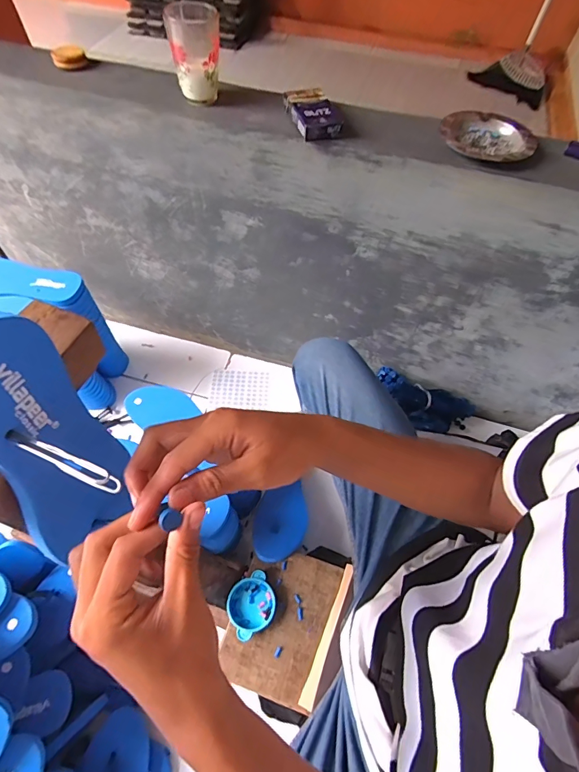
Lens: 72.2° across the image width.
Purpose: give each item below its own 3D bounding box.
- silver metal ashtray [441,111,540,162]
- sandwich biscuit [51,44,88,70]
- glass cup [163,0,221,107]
[{"bbox_3d":[0.255,-0.312,0.507,0.108,0.023,0.104,-10,60,-7],"label":"silver metal ashtray"},{"bbox_3d":[-0.331,-0.495,0.596,0.046,0.017,0.046,-23,63,-14],"label":"sandwich biscuit"},{"bbox_3d":[-0.126,-0.449,0.535,0.065,0.091,0.075,-9,60,-7],"label":"glass cup"}]

